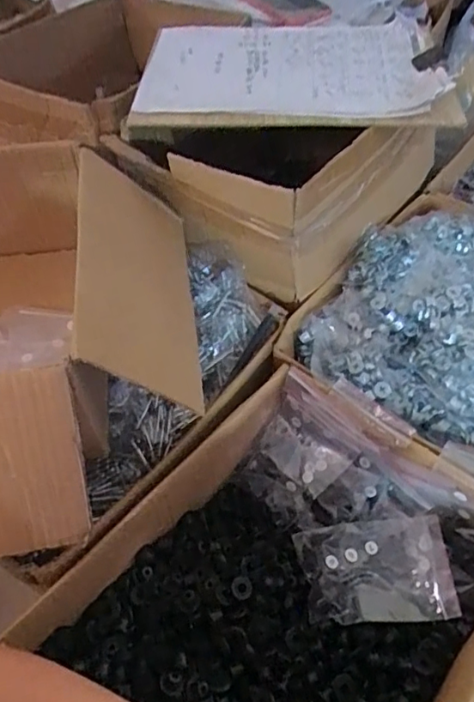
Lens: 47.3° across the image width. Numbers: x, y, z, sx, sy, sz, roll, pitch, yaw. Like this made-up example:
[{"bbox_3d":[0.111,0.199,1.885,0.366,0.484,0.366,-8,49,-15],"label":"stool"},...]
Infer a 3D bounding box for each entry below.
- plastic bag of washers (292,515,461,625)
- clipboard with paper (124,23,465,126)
[{"bbox_3d":[0.113,0.177,0.434,0.117,0.009,0.077,-7,50,-3],"label":"plastic bag of washers"},{"bbox_3d":[0.056,-0.313,0.601,0.317,0.026,0.241,0,50,3],"label":"clipboard with paper"}]

